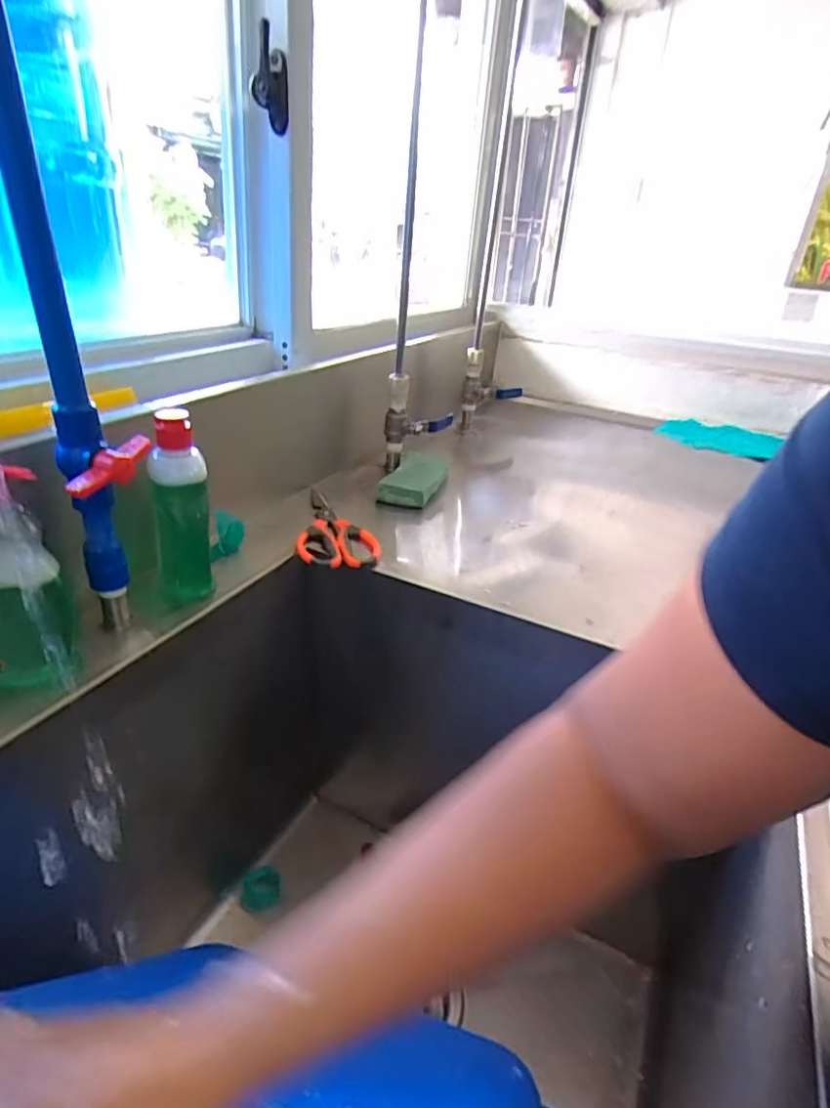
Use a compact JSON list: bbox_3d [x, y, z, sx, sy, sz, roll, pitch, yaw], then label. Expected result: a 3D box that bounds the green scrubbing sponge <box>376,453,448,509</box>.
[{"bbox_3d":[0.004,-0.100,0.810,0.070,0.035,0.133,13,29,13],"label":"green scrubbing sponge"}]

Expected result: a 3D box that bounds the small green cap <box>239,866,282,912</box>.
[{"bbox_3d":[-0.179,0.387,0.700,0.045,0.011,0.048,4,28,-2],"label":"small green cap"}]

